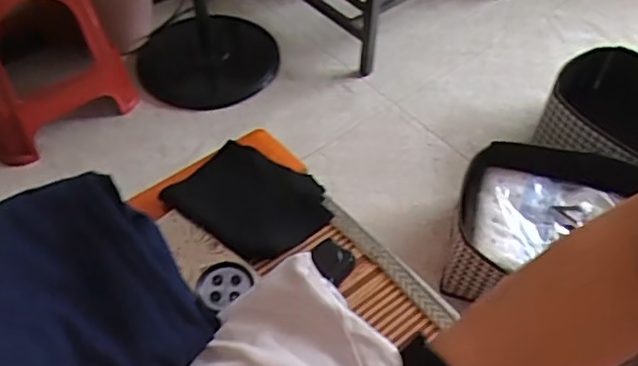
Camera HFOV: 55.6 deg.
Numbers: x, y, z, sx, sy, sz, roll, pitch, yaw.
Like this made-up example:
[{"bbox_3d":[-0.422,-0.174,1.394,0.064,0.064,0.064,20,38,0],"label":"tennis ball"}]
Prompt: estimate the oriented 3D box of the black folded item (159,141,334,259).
[{"bbox_3d":[-0.083,0.021,0.784,0.191,0.019,0.140,28,56,20],"label":"black folded item"}]

